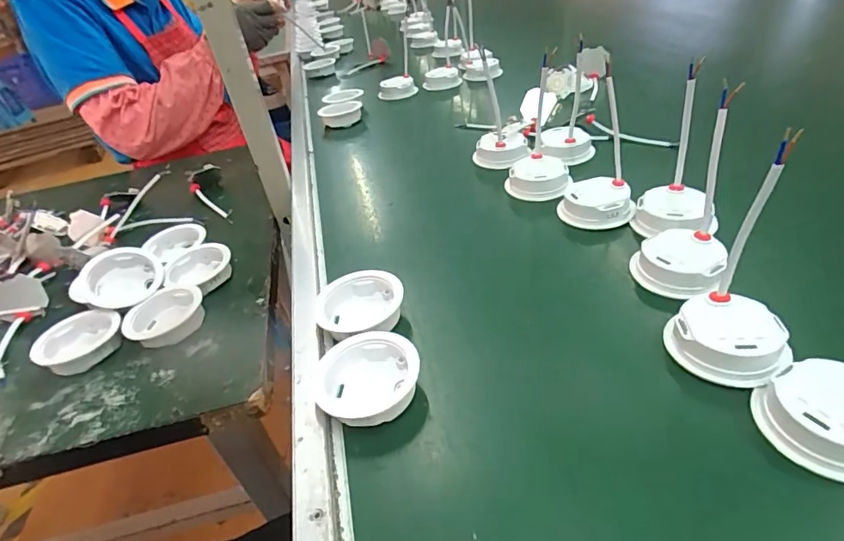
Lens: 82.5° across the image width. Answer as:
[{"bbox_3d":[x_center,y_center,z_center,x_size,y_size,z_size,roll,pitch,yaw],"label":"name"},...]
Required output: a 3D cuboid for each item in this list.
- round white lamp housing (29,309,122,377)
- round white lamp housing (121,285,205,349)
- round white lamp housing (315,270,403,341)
[{"bbox_3d":[-0.319,0.066,0.450,0.069,0.024,0.058,-17,39,-16],"label":"round white lamp housing"},{"bbox_3d":[-0.251,0.043,0.465,0.057,0.025,0.070,22,45,31],"label":"round white lamp housing"},{"bbox_3d":[-0.052,0.031,0.391,0.070,0.025,0.073,-3,37,2],"label":"round white lamp housing"}]

